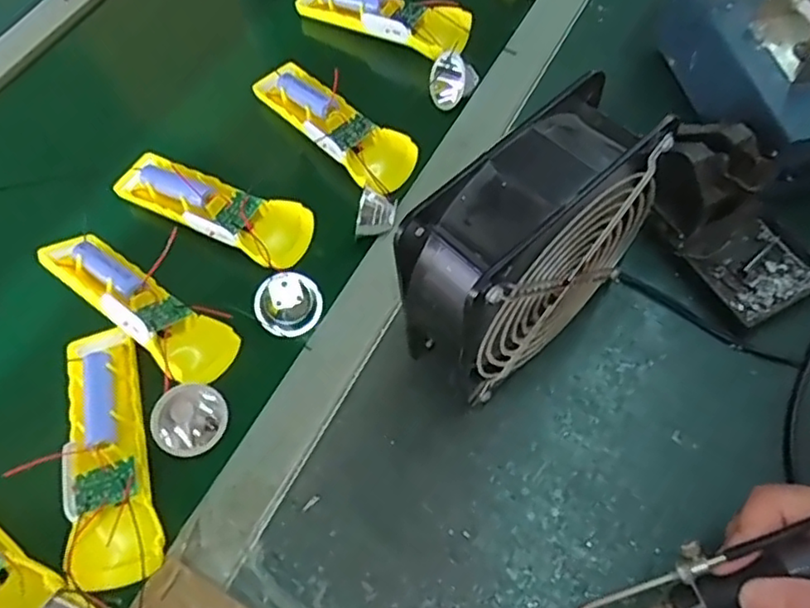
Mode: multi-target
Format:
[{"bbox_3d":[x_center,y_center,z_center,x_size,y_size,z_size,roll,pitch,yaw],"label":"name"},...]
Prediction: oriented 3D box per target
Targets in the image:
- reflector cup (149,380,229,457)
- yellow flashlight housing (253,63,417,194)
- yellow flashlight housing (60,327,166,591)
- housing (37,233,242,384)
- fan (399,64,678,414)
[{"bbox_3d":[-0.129,0.074,0.402,0.051,0.030,0.044,34,68,22],"label":"reflector cup"},{"bbox_3d":[-0.054,-0.139,0.505,0.046,0.033,0.150,-42,65,-17],"label":"yellow flashlight housing"},{"bbox_3d":[-0.182,0.087,0.397,0.050,0.030,0.157,-20,60,-6],"label":"yellow flashlight housing"},{"bbox_3d":[-0.180,-0.002,0.435,0.151,0.029,0.046,34,65,10],"label":"housing"},{"bbox_3d":[0.067,-0.021,0.363,0.149,0.149,0.061,-39,64,-16],"label":"fan"}]

